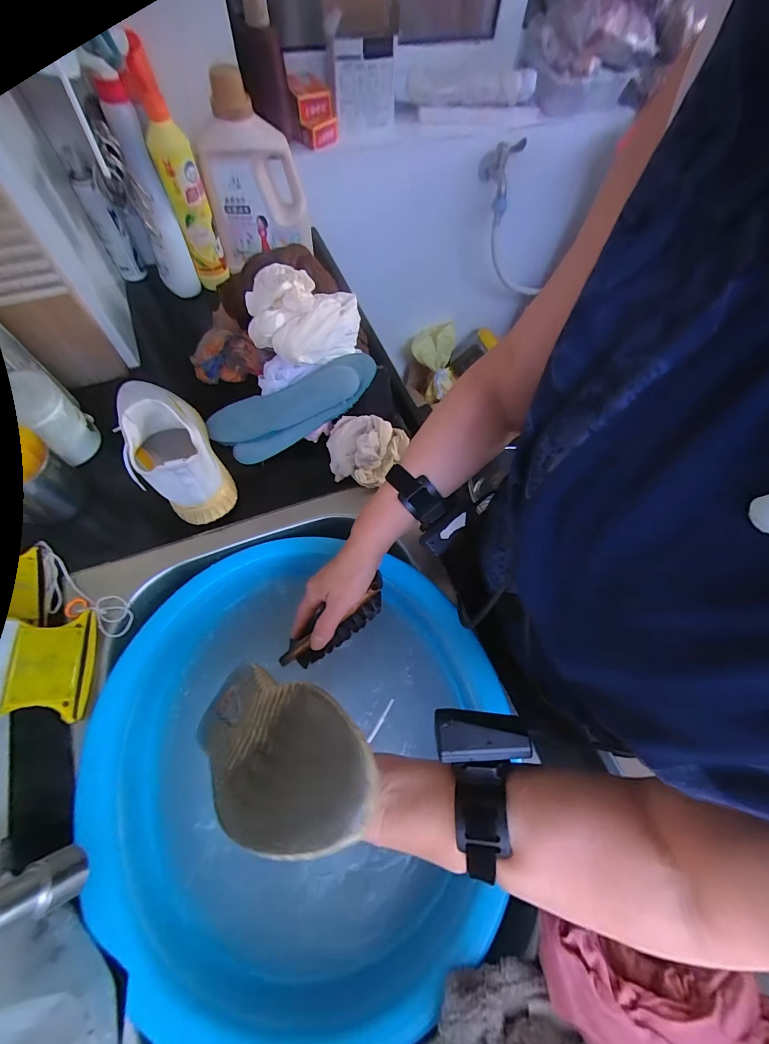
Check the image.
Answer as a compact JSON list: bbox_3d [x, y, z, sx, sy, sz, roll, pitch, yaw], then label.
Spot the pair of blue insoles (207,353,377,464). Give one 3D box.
[{"bbox_3d":[-0.132,-0.167,0.551,0.253,0.024,0.099,-24,66,5],"label":"pair of blue insoles"}]

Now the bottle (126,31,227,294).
[{"bbox_3d":[-0.310,-0.518,0.584,0.056,0.268,0.064,-23,67,-14],"label":"bottle"}]

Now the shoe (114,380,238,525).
[{"bbox_3d":[-0.287,-0.110,0.493,0.099,0.093,0.230,-28,68,-16],"label":"shoe"}]

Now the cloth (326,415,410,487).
[{"bbox_3d":[-0.022,-0.101,0.531,0.109,0.058,0.084,-3,64,-4],"label":"cloth"}]

